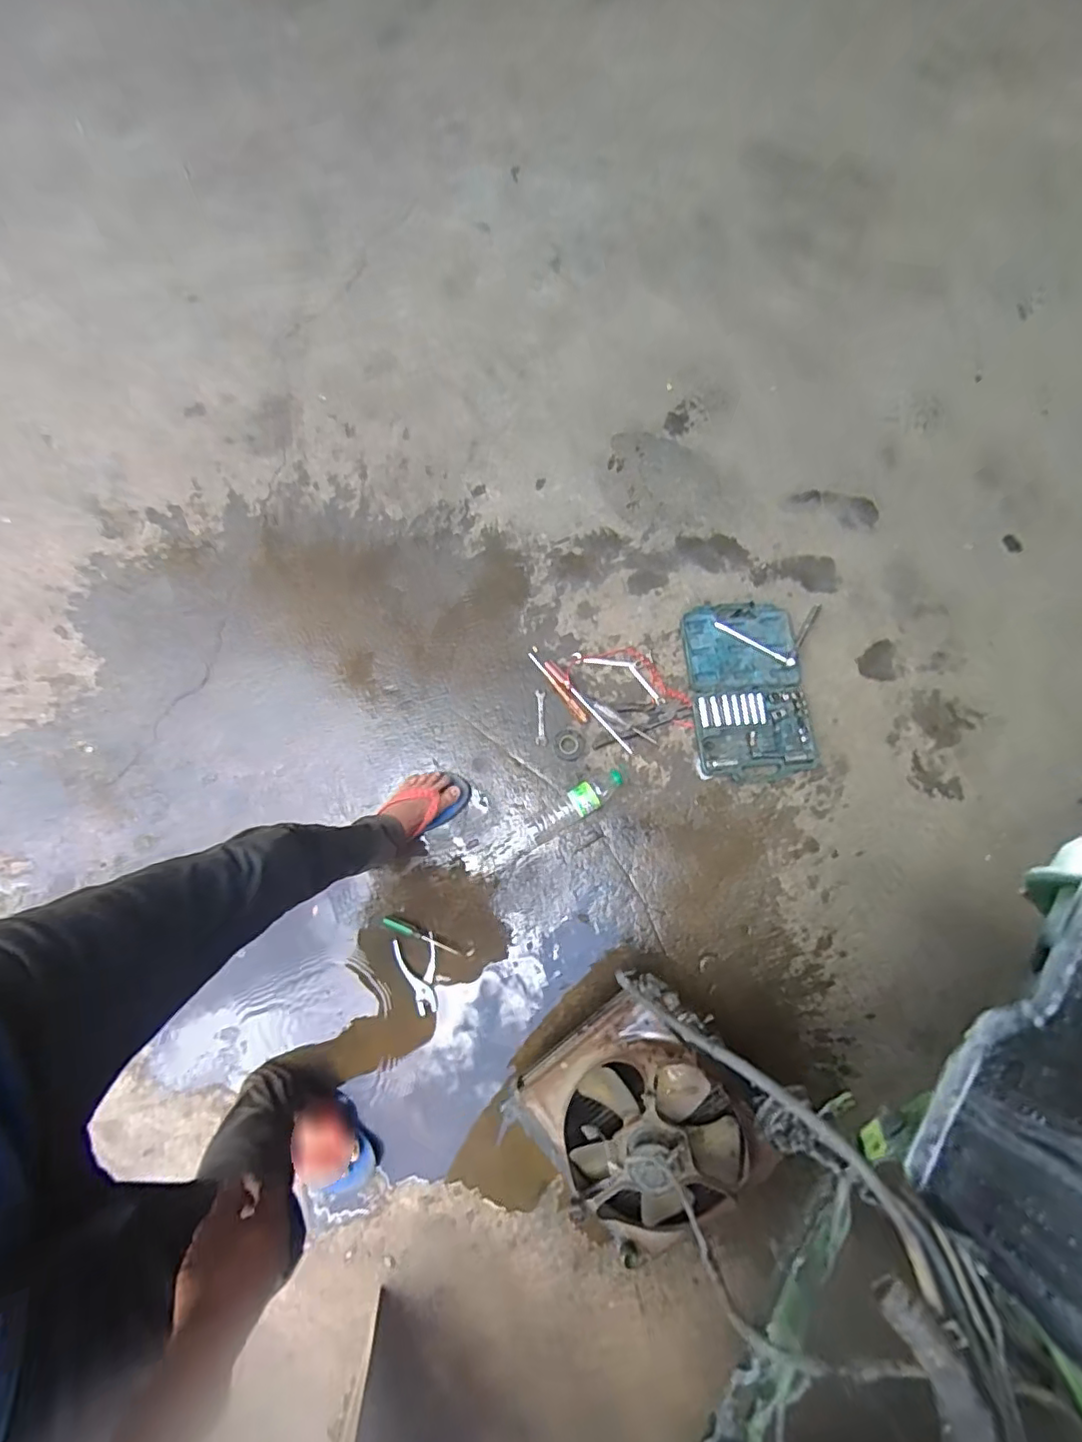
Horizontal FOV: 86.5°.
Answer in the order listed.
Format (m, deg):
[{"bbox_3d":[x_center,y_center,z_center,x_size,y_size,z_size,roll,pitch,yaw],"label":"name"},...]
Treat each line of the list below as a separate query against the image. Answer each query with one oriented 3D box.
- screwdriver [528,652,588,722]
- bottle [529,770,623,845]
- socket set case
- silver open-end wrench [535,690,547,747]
[{"bbox_3d":[0.036,-0.072,1.209,0.017,0.016,0.189,-36,80,-7],"label":"screwdriver"},{"bbox_3d":[0.072,0.172,1.171,0.216,0.053,0.058,-31,79,-6],"label":"bottle"},{"bbox_3d":[0.428,-0.066,1.197,0.230,0.036,0.371,-6,78,-1],"label":"socket set case"},{"bbox_3d":[-0.001,-0.007,1.251,0.023,0.004,0.123,-1,78,0],"label":"silver open-end wrench"}]

